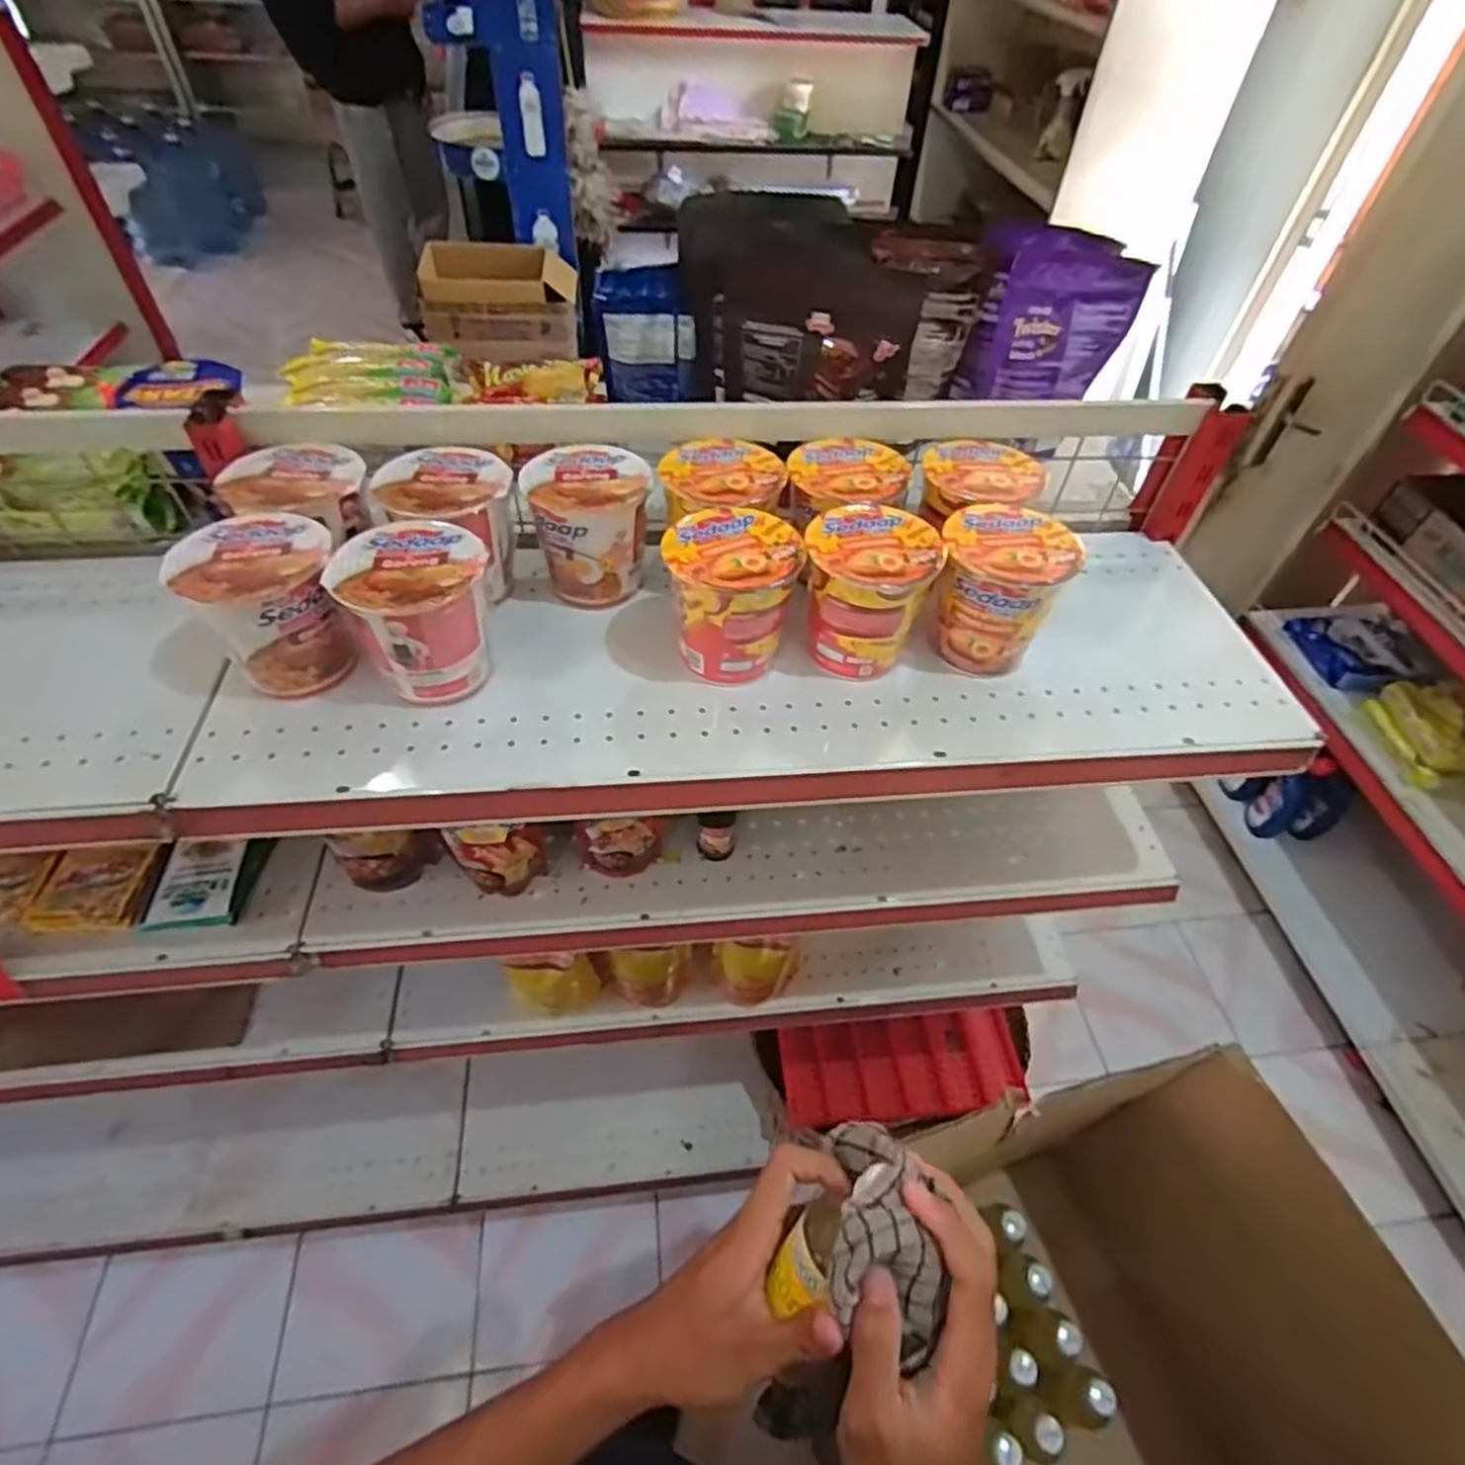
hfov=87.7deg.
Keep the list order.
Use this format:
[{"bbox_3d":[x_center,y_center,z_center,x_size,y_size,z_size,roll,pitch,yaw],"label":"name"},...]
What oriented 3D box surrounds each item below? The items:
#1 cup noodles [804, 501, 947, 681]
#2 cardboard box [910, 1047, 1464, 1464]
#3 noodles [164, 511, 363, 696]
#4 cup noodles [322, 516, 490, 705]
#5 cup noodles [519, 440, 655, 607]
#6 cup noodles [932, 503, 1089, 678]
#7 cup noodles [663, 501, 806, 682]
[{"bbox_3d":[0.110,-0.116,0.643,0.101,0.112,0.107,13,51,7],"label":"cup noodles"},{"bbox_3d":[0.359,0.597,0.719,0.288,0.469,0.398,-12,52,-13],"label":"cardboard box"},{"bbox_3d":[-0.355,-0.099,0.593,0.104,0.107,0.102,-21,55,-20],"label":"noodles"},{"bbox_3d":[-0.242,-0.094,0.597,0.108,0.104,0.105,-28,58,-24],"label":"cup noodles"},{"bbox_3d":[-0.126,-0.185,0.686,0.101,0.109,0.099,-15,53,-15],"label":"cup noodles"},{"bbox_3d":[0.221,-0.119,0.649,0.105,0.108,0.103,29,55,19],"label":"cup noodles"},{"bbox_3d":[-0.001,-0.111,0.626,0.102,0.104,0.099,2,51,-2],"label":"cup noodles"}]

